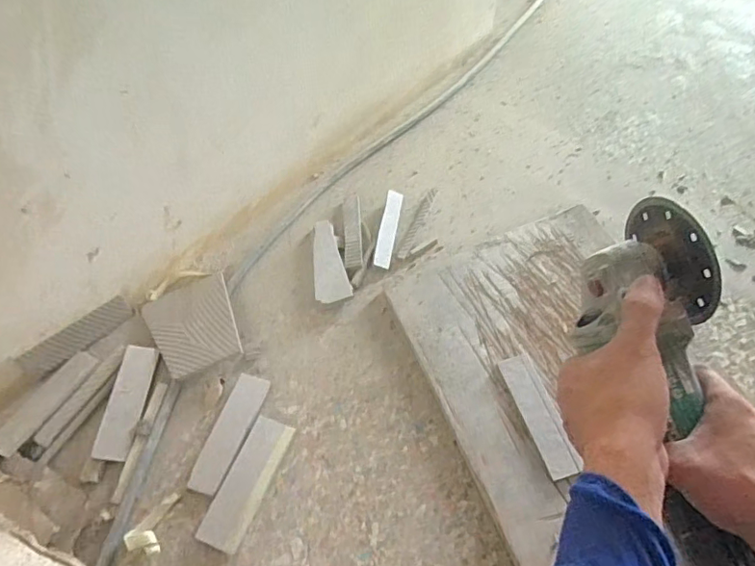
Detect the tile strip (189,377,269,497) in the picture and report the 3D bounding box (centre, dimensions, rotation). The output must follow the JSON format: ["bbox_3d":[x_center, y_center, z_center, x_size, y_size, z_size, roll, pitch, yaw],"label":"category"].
[{"bbox_3d":[-0.179,0.181,0.657,0.046,0.008,0.146,14,58,14],"label":"tile strip"}]

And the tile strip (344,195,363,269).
[{"bbox_3d":[-0.037,-0.080,0.821,0.025,0.006,0.144,-5,55,1],"label":"tile strip"}]

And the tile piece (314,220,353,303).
[{"bbox_3d":[-0.074,-0.032,0.794,0.049,0.017,0.149,-13,55,-4],"label":"tile piece"}]

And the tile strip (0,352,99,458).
[{"bbox_3d":[-0.427,0.153,0.696,0.041,0.011,0.149,23,60,19],"label":"tile strip"}]

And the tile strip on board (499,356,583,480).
[{"bbox_3d":[0.187,0.149,0.623,0.040,0.015,0.150,-15,55,-5],"label":"tile strip on board"}]

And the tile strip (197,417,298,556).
[{"bbox_3d":[-0.150,0.230,0.626,0.049,0.009,0.146,17,59,16],"label":"tile strip"}]

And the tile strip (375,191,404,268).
[{"bbox_3d":[0.017,-0.084,0.824,0.026,0.011,0.143,6,56,9],"label":"tile strip"}]

